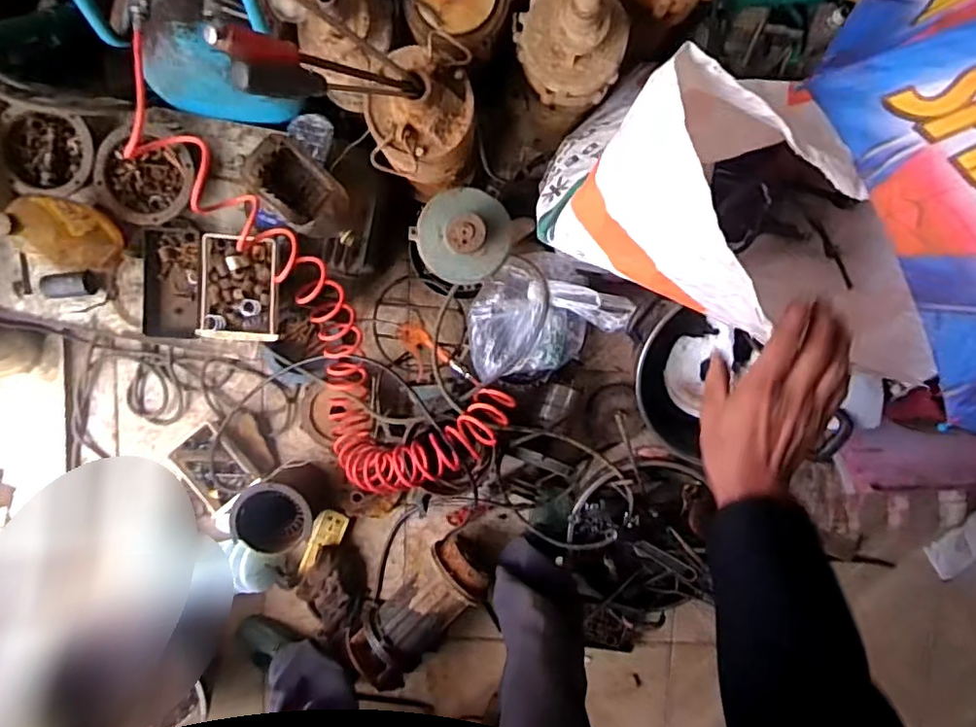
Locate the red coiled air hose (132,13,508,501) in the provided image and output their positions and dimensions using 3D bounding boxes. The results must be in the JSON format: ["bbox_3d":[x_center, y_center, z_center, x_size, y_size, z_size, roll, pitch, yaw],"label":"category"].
[{"bbox_3d":[-0.300,-0.074,0.983,0.311,0.361,0.762,-41,95,4],"label":"red coiled air hose"}]

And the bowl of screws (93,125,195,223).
[{"bbox_3d":[-0.539,-0.301,0.942,0.141,0.072,0.148,0,96,0],"label":"bowl of screws"}]

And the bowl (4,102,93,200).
[{"bbox_3d":[-0.678,-0.328,0.910,0.123,0.034,0.136,5,96,-1],"label":"bowl"}]

